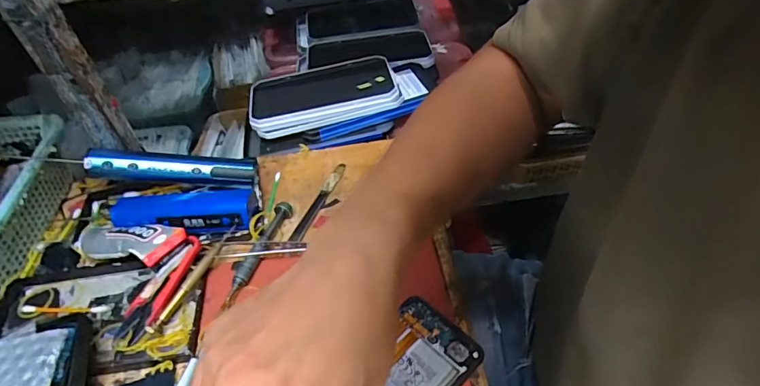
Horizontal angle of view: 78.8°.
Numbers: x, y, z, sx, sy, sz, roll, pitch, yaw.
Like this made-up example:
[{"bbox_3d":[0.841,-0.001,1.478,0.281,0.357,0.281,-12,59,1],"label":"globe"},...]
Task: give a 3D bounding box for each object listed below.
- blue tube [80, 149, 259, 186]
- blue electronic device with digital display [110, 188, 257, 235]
[{"bbox_3d":[-0.204,-0.025,0.461,0.152,0.024,0.024,3,44,-16],"label":"blue tube"},{"bbox_3d":[-0.187,0.018,0.436,0.134,0.030,0.038,-3,46,3],"label":"blue electronic device with digital display"}]

